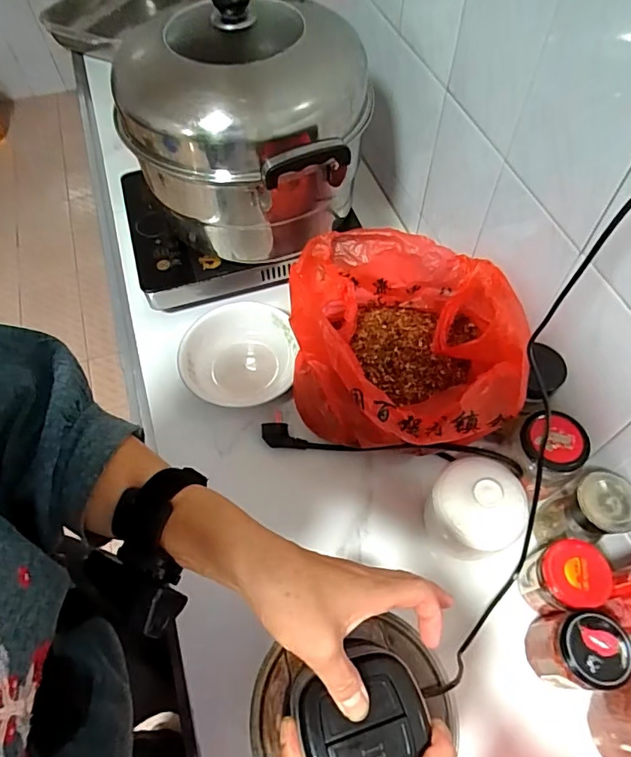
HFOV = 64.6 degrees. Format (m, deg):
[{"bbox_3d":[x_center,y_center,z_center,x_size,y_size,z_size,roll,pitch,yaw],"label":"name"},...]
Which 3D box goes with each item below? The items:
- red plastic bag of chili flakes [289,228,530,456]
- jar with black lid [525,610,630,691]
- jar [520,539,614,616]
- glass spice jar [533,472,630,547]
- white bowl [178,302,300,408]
[{"bbox_3d":[0.094,-0.041,0.604,0.254,0.150,0.244,12,60,8],"label":"red plastic bag of chili flakes"},{"bbox_3d":[0.256,0.267,0.490,0.064,0.096,0.062,0,59,1],"label":"jar with black lid"},{"bbox_3d":[0.260,0.210,0.524,0.064,0.081,0.062,0,59,1],"label":"jar"},{"bbox_3d":[0.291,0.149,0.543,0.063,0.113,0.059,0,59,1],"label":"glass spice jar"},{"bbox_3d":[-0.108,-0.024,0.707,0.155,0.064,0.158,0,59,1],"label":"white bowl"}]

